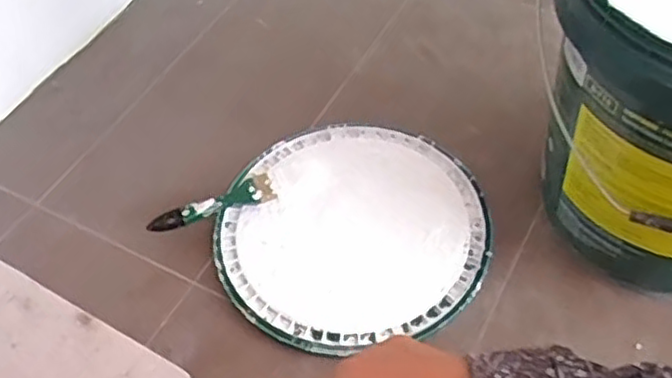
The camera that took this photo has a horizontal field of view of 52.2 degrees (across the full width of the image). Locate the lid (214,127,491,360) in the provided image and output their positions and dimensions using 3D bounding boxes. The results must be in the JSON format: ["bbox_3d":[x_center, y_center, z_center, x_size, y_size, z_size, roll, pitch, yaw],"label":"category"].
[{"bbox_3d":[0.018,0.040,0.777,0.295,0.037,0.281,-3,53,4],"label":"lid"}]

